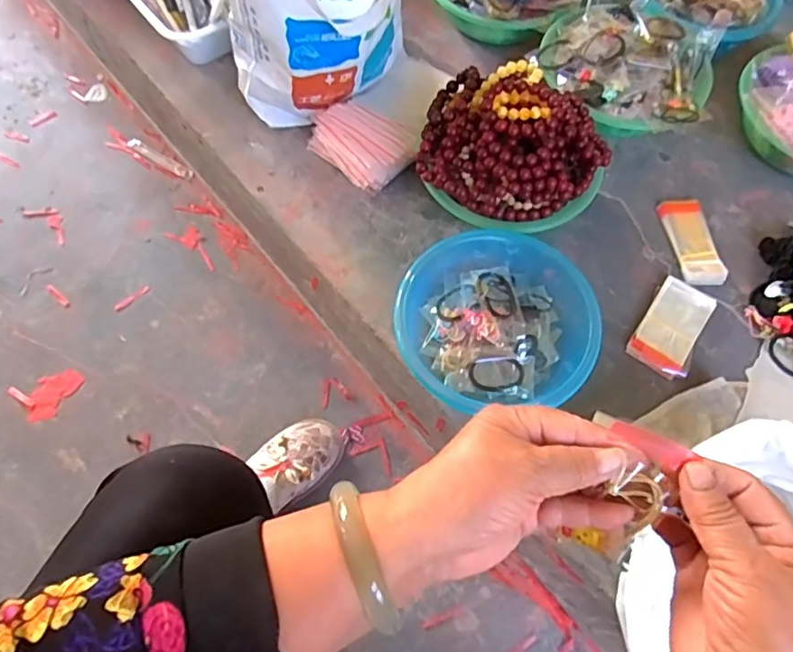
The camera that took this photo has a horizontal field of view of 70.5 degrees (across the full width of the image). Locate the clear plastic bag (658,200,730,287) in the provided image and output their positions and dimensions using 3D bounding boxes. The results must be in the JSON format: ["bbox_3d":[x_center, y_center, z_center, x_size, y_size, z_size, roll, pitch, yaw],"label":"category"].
[{"bbox_3d":[0.399,-0.115,0.759,0.058,0.015,0.132,-4,66,-3],"label":"clear plastic bag"}]

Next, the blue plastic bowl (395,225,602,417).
[{"bbox_3d":[0.114,-0.013,0.666,0.215,0.075,0.218,1,66,-1],"label":"blue plastic bowl"}]

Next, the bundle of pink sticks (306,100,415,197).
[{"bbox_3d":[-0.048,-0.250,0.768,0.090,0.073,0.143,-40,72,-17],"label":"bundle of pink sticks"}]

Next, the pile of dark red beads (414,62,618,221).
[{"bbox_3d":[0.144,-0.215,0.719,0.228,0.150,0.181,20,67,8],"label":"pile of dark red beads"}]

